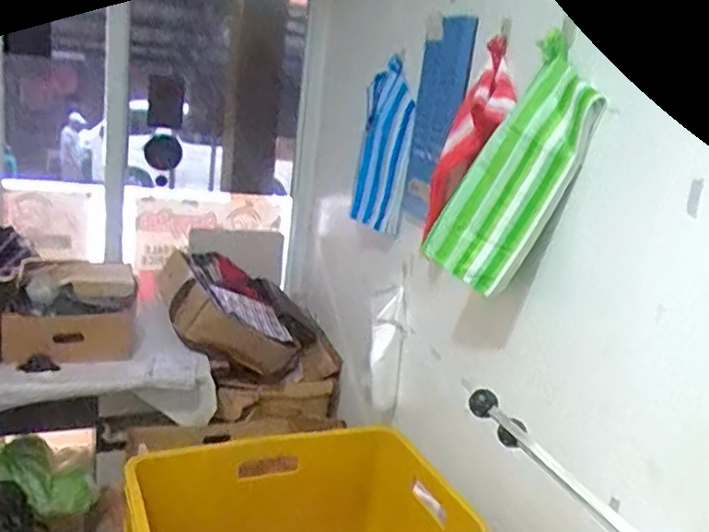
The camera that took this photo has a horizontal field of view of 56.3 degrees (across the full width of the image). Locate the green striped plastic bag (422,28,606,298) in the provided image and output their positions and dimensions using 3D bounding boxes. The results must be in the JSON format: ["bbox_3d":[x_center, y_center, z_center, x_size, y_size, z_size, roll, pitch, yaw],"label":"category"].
[{"bbox_3d":[0.306,-0.172,1.237,0.176,0.462,0.074,31,20,10],"label":"green striped plastic bag"}]

